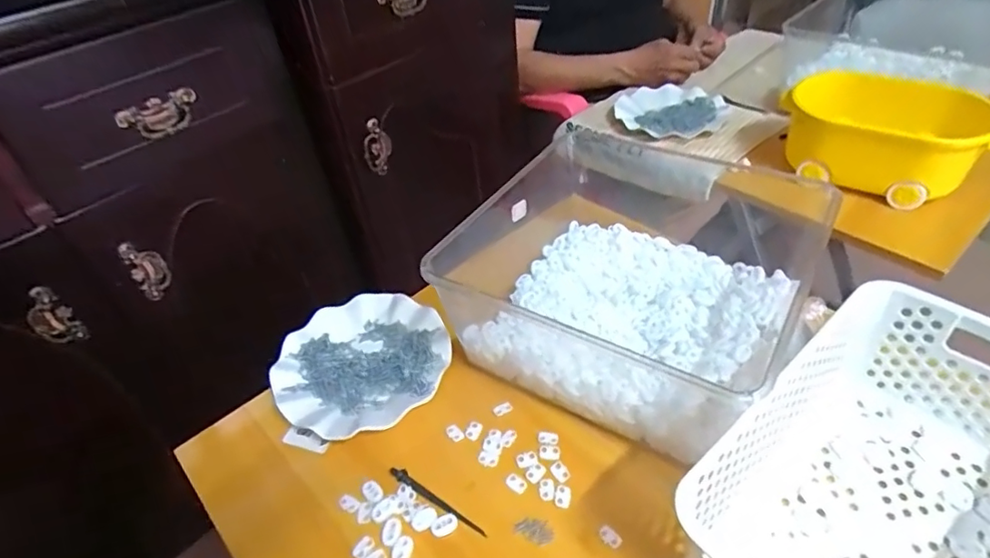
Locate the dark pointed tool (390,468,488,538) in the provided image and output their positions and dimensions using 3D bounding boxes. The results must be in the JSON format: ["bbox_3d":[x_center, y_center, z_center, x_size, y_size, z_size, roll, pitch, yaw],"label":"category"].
[{"bbox_3d":[-0.052,0.191,0.481,0.103,0.005,0.010,25,50,30],"label":"dark pointed tool"}]

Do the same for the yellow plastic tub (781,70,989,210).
[{"bbox_3d":[0.518,-0.188,0.752,0.238,0.128,0.114,21,48,27],"label":"yellow plastic tub"}]

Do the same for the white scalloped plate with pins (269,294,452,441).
[{"bbox_3d":[-0.140,0.090,0.594,0.178,0.023,0.175,-3,41,3],"label":"white scalloped plate with pins"}]

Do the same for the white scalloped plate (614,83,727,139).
[{"bbox_3d":[0.305,-0.289,0.962,0.180,0.020,0.180,-3,41,3],"label":"white scalloped plate"}]

